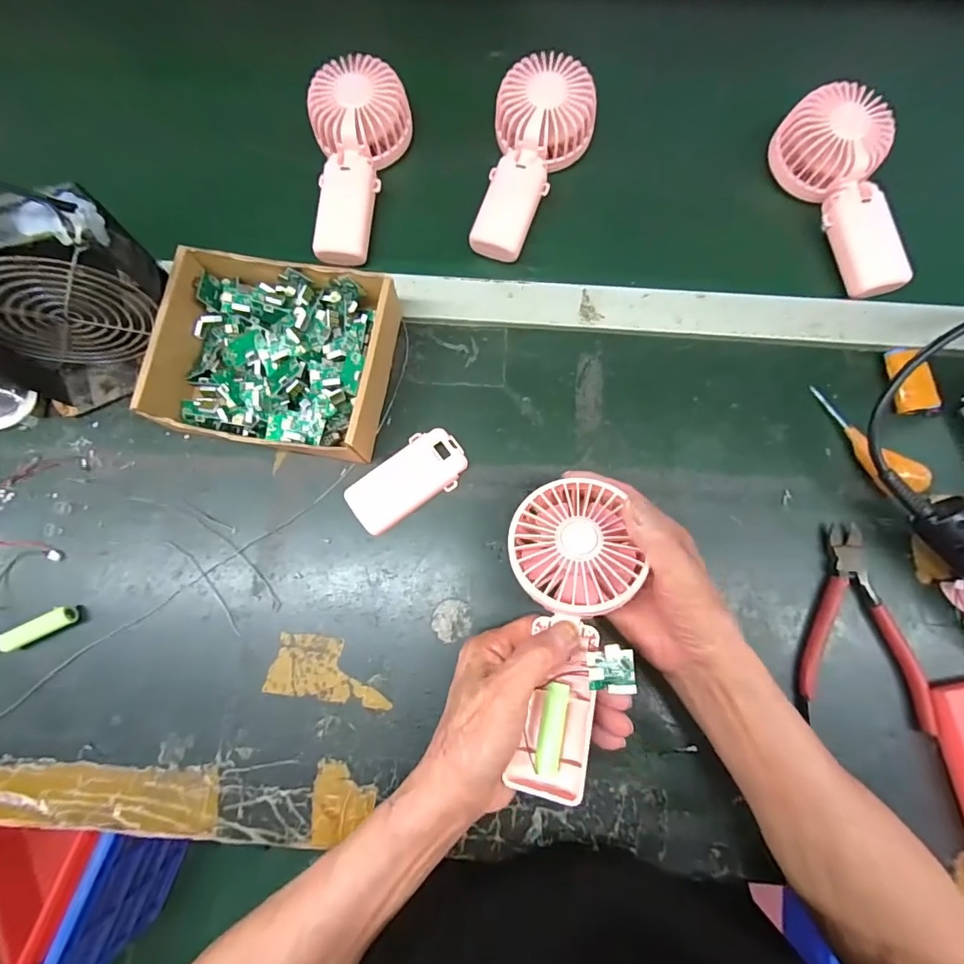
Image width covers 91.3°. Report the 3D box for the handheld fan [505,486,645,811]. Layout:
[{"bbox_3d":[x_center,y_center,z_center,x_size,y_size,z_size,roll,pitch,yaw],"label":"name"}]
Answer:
[{"bbox_3d":[0.054,0.085,0.281,0.075,0.032,0.182,5,75,2],"label":"handheld fan"}]

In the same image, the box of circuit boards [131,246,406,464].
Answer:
[{"bbox_3d":[-0.160,-0.095,0.370,0.170,0.055,0.143,9,78,3],"label":"box of circuit boards"}]

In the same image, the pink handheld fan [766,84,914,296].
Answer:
[{"bbox_3d":[0.323,-0.250,0.402,0.076,0.047,0.173,-18,79,-3],"label":"pink handheld fan"}]

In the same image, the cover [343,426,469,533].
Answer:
[{"bbox_3d":[-0.058,-0.002,0.370,0.094,0.016,0.049,-33,80,-6],"label":"cover"}]

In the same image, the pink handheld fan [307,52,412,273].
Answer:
[{"bbox_3d":[-0.109,-0.279,0.416,0.081,0.051,0.174,0,78,1],"label":"pink handheld fan"}]

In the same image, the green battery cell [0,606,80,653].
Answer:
[{"bbox_3d":[-0.328,0.108,0.351,0.051,0.015,0.016,-26,79,-5],"label":"green battery cell"}]

